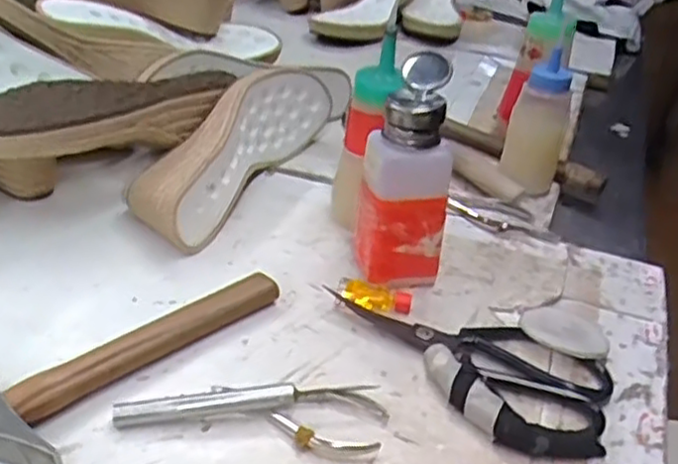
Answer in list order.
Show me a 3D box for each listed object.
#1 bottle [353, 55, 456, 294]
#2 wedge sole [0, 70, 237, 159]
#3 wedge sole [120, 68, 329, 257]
[{"bbox_3d":[0.046,-0.038,0.499,0.059,0.154,0.064,4,33,-2],"label":"bottle"},{"bbox_3d":[-0.183,-0.099,0.569,0.090,0.046,0.212,22,37,22],"label":"wedge sole"},{"bbox_3d":[-0.091,-0.078,0.606,0.074,0.083,0.233,17,34,17],"label":"wedge sole"}]

